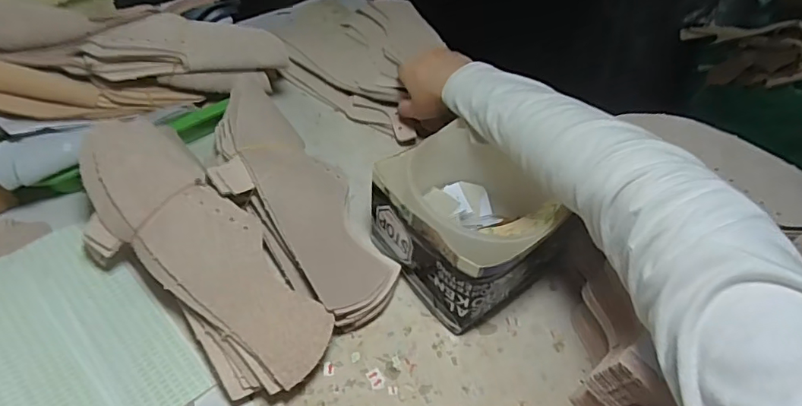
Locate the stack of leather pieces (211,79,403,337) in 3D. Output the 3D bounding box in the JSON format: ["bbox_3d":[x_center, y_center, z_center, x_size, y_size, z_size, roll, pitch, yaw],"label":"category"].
[{"bbox_3d":[-0.096,0.000,0.460,0.093,0.032,0.239,-27,71,-24],"label":"stack of leather pieces"}]

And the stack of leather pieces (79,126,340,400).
[{"bbox_3d":[-0.163,0.040,0.413,0.104,0.052,0.259,-38,78,-30],"label":"stack of leather pieces"}]

